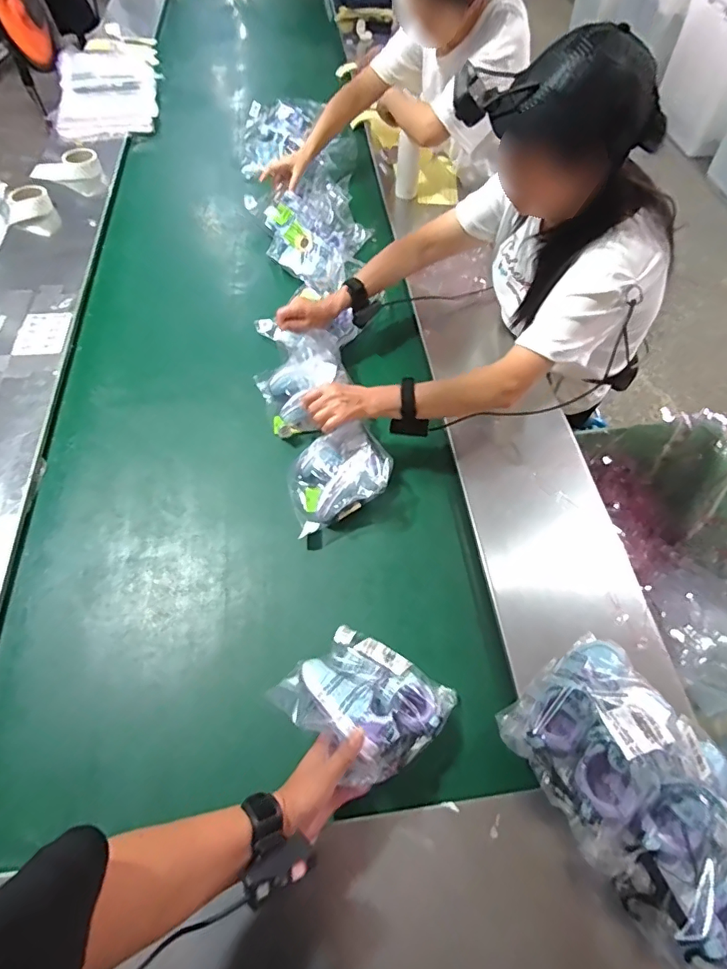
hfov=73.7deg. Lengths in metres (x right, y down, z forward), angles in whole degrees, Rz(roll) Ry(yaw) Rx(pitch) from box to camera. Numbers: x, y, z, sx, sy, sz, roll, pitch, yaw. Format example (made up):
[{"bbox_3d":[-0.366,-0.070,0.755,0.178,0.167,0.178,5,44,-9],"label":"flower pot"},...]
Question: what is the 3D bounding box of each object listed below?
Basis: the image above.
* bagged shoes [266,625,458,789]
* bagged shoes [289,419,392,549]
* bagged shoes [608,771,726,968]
[{"bbox_3d":[0.007,0.290,0.663,0.191,0.103,0.173,37,64,21],"label":"bagged shoes"},{"bbox_3d":[-0.049,-0.008,0.867,0.192,0.087,0.157,-28,63,-16],"label":"bagged shoes"},{"bbox_3d":[0.384,0.428,0.521,0.191,0.087,0.196,-27,63,-15],"label":"bagged shoes"}]

